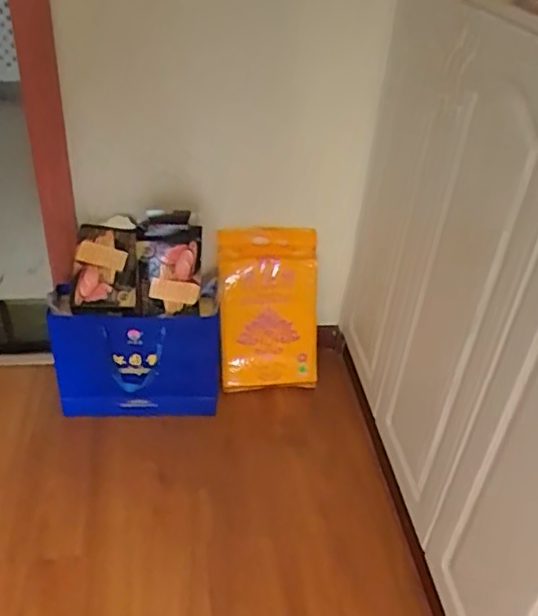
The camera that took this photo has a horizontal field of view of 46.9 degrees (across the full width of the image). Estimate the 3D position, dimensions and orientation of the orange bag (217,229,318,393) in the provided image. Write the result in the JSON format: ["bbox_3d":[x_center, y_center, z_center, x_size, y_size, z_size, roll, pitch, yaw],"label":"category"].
[{"bbox_3d":[-0.001,0.011,1.528,0.241,0.408,0.071,-3,21,-4],"label":"orange bag"}]

